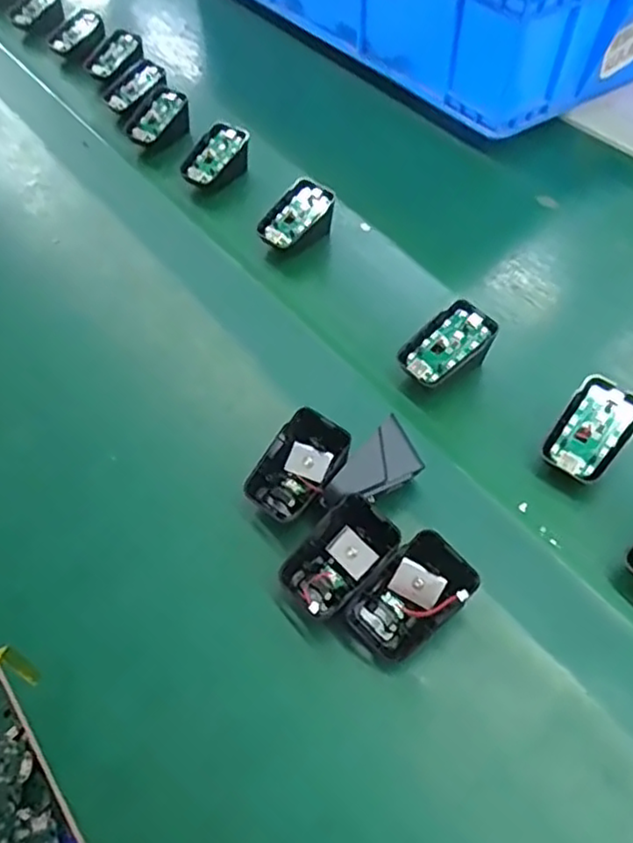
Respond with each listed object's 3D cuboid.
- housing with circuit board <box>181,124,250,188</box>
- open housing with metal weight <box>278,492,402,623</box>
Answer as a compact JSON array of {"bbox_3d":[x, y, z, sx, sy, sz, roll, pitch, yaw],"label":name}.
[{"bbox_3d":[-0.101,-0.256,0.642,0.064,0.047,0.039,-36,60,-22],"label":"housing with circuit board"},{"bbox_3d":[0.013,0.080,0.383,0.069,0.024,0.044,-45,62,-9],"label":"open housing with metal weight"}]

